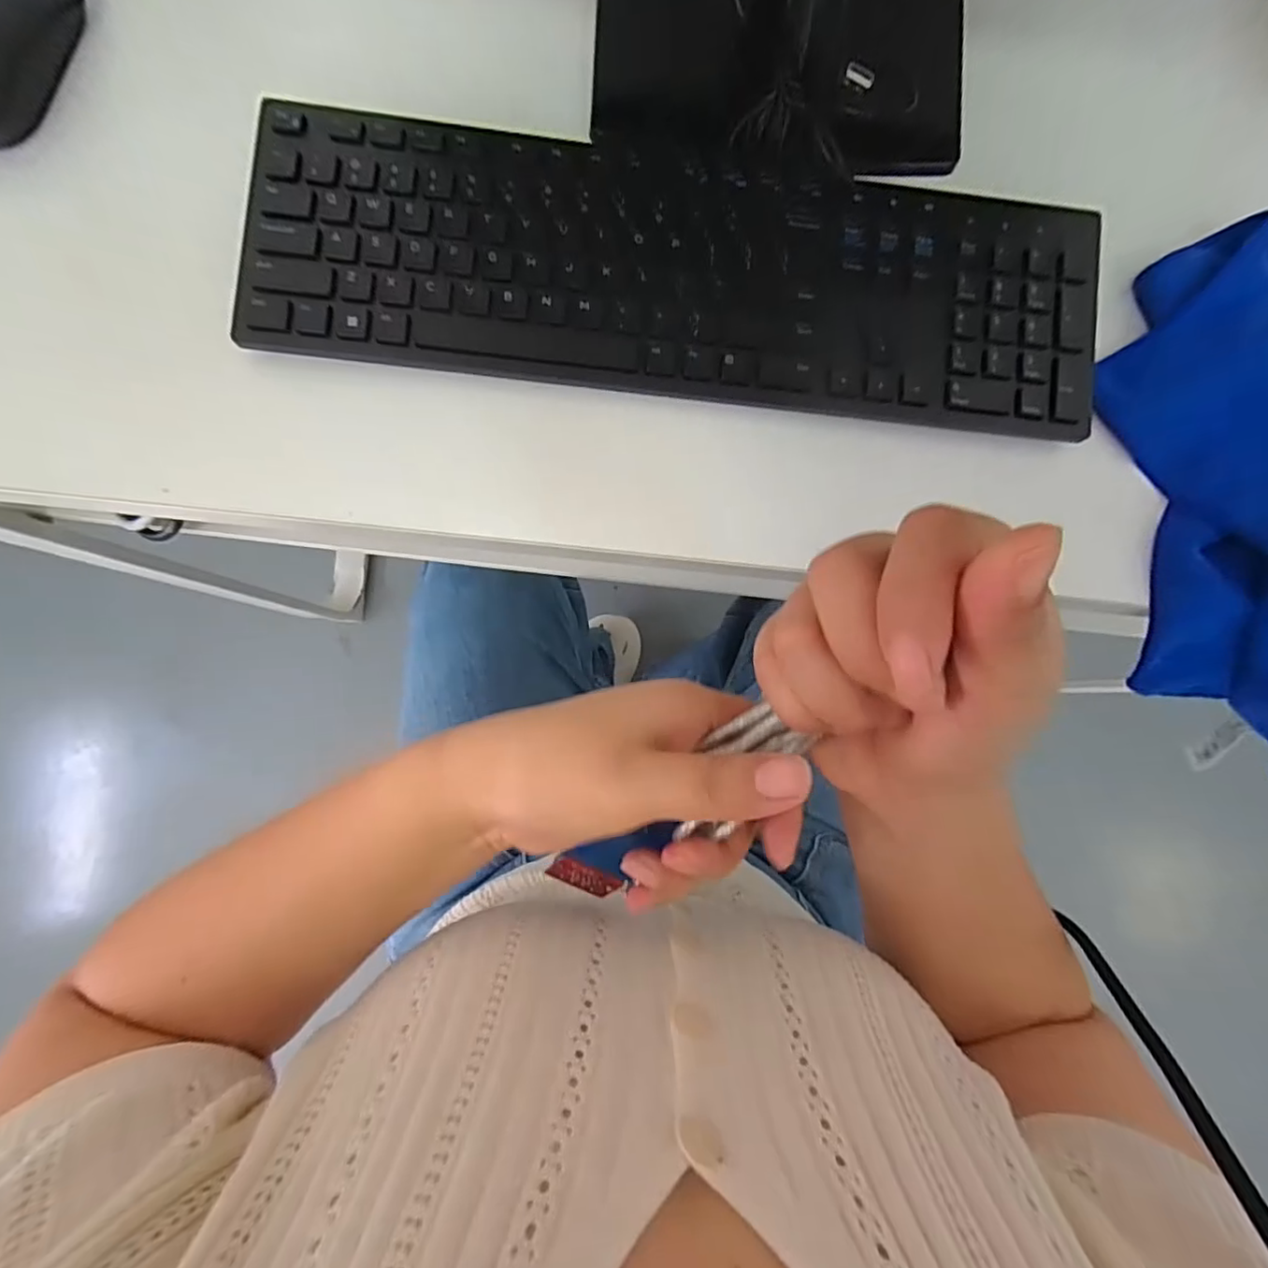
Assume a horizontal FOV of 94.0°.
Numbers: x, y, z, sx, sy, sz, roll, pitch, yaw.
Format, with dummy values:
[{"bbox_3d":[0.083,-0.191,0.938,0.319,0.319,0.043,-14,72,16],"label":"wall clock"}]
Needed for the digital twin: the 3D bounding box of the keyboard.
[{"bbox_3d":[0.029,-0.185,0.310,0.427,0.027,0.120,5,90,-3],"label":"keyboard"}]

